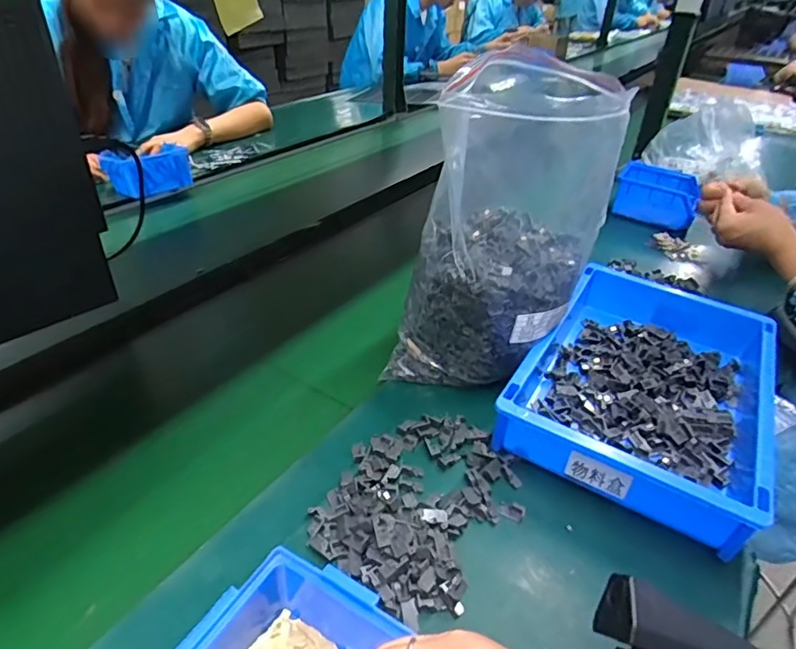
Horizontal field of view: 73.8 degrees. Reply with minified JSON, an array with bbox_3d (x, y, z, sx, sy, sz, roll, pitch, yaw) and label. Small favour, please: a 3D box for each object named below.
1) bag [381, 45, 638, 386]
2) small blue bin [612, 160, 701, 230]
[{"bbox_3d":[0.106,-0.090,0.522,0.162,0.278,0.183,17,38,17],"label":"bag"},{"bbox_3d":[0.458,-0.226,0.940,0.133,0.072,0.121,20,38,23],"label":"small blue bin"}]

